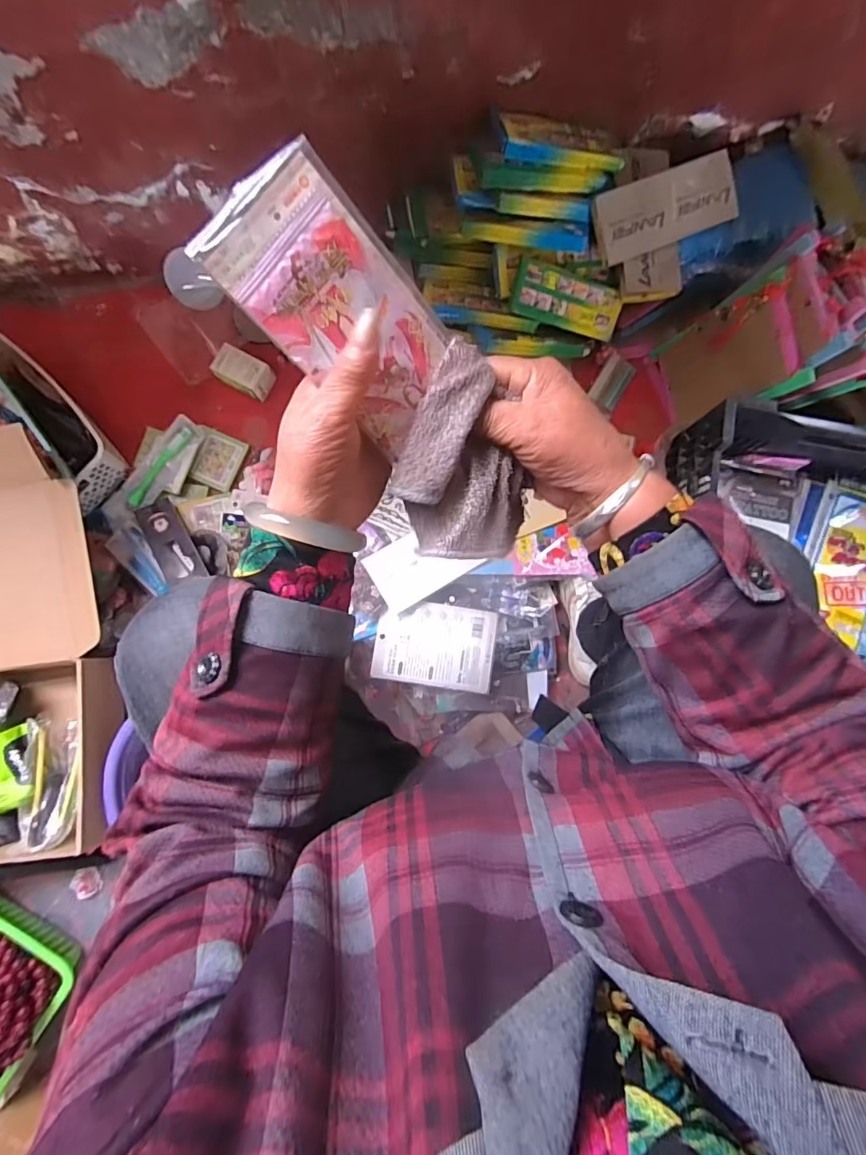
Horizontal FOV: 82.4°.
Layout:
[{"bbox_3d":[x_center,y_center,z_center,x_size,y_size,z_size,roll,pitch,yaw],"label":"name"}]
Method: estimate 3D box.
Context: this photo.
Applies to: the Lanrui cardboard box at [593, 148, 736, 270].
[{"bbox_3d":[0.335,-0.530,0.710,0.211,0.013,0.089,-23,109,-3],"label":"Lanrui cardboard box"}]

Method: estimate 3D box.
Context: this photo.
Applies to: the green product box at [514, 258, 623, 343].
[{"bbox_3d":[0.205,-0.425,0.756,0.176,0.025,0.078,7,117,-20],"label":"green product box"}]

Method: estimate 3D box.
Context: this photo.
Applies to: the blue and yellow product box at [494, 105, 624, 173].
[{"bbox_3d":[0.171,-0.581,0.662,0.184,0.022,0.061,-5,85,-17],"label":"blue and yellow product box"}]

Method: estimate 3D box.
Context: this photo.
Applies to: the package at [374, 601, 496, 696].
[{"bbox_3d":[0.005,0.102,0.747,0.177,0.012,0.121,8,85,1],"label":"package"}]

